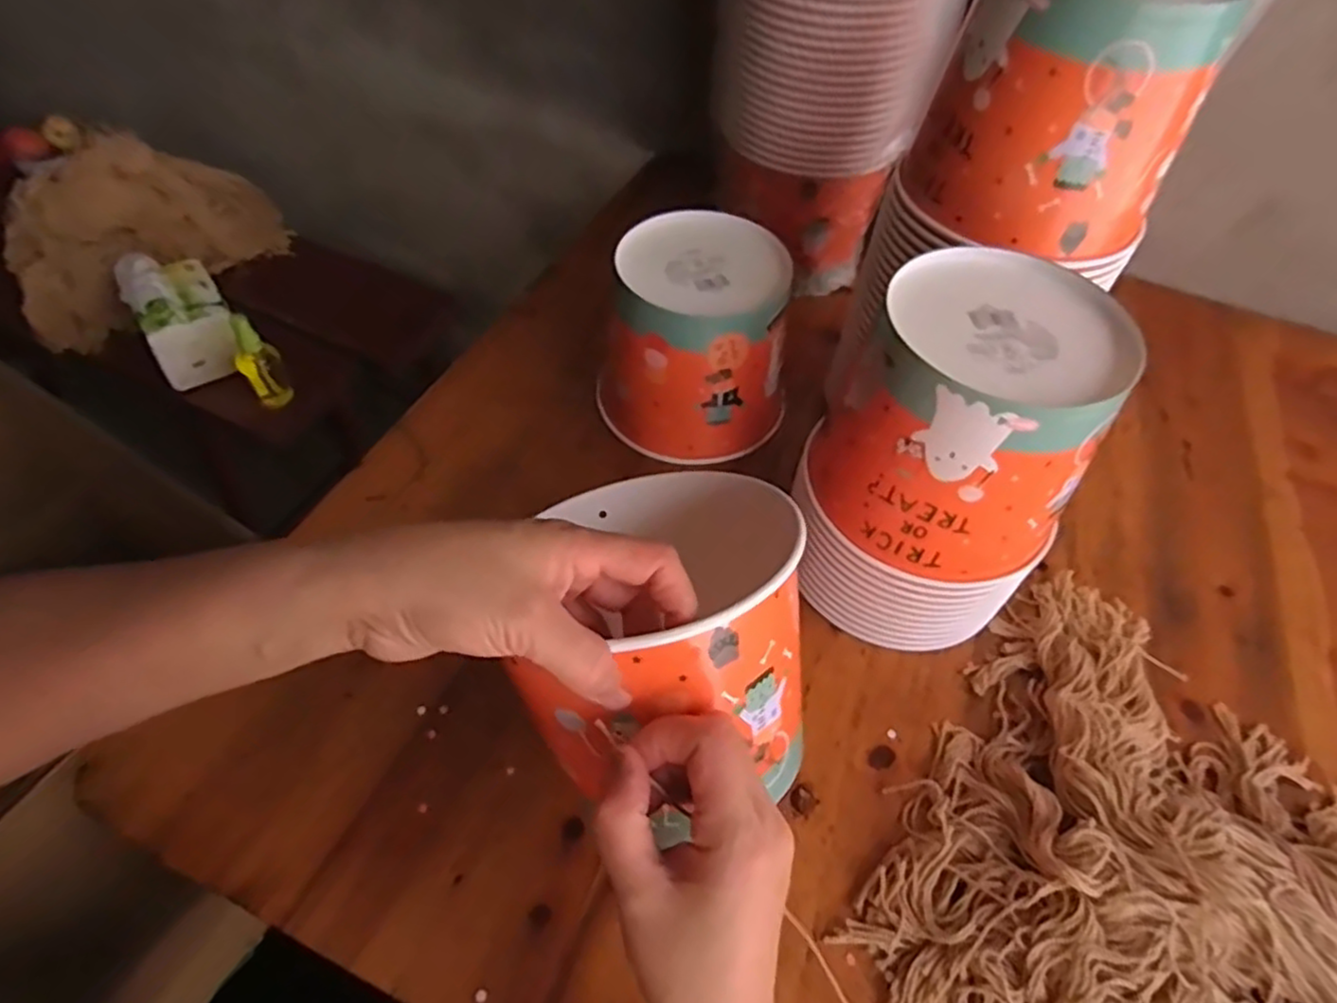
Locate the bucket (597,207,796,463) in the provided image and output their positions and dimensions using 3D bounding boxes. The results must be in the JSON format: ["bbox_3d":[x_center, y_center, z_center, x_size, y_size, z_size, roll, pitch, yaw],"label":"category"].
[{"bbox_3d":[0.023,-0.128,0.564,0.148,0.135,0.129,10,52,3],"label":"bucket"}]

